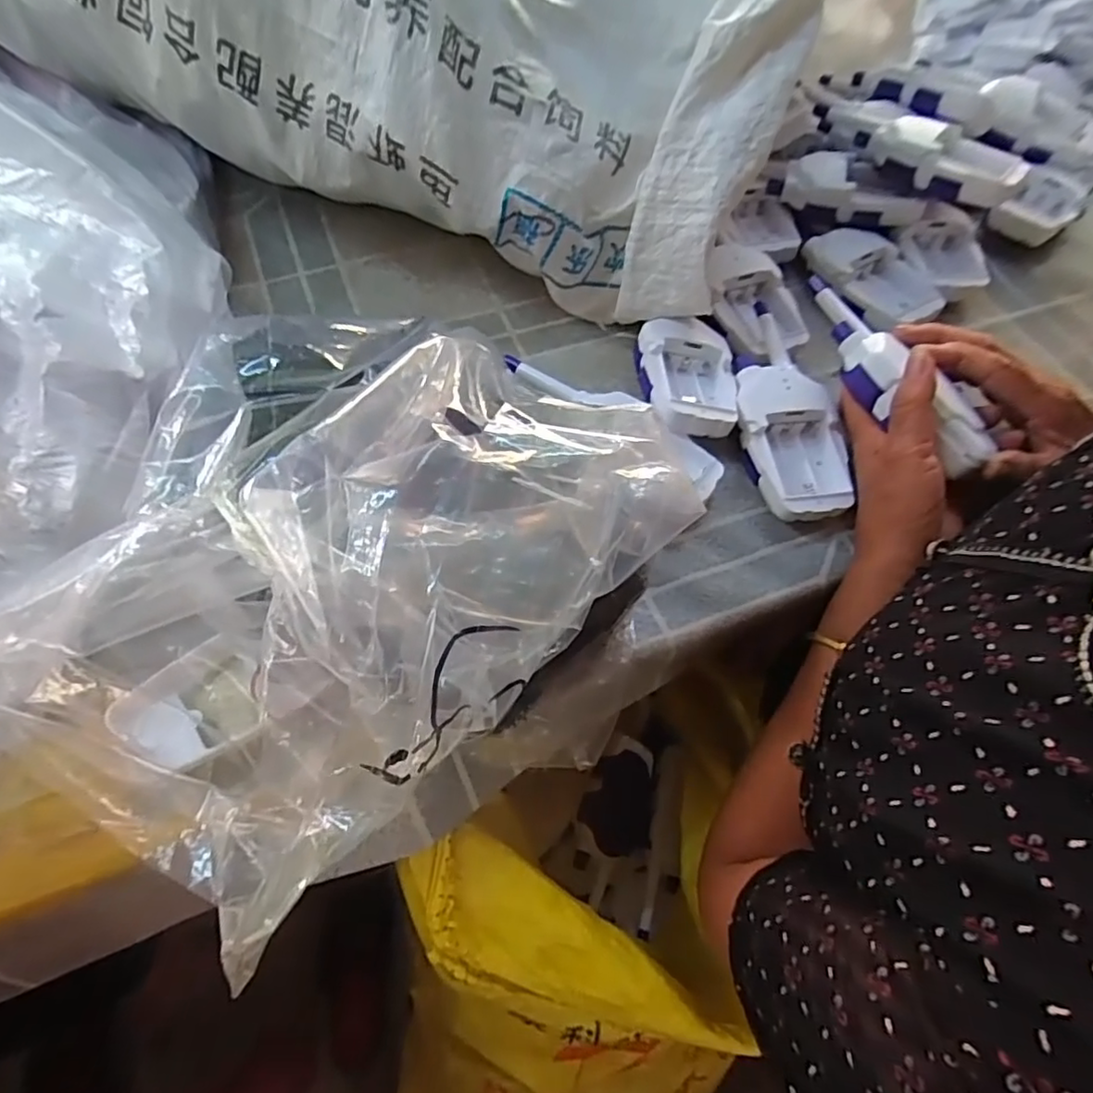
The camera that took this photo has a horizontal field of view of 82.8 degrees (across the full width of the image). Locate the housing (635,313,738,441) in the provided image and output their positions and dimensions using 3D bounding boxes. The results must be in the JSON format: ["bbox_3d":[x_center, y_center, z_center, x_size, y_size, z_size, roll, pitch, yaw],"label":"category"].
[{"bbox_3d":[0.097,-0.111,0.428,0.066,0.042,0.093,0,63,-2],"label":"housing"}]

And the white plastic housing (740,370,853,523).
[{"bbox_3d":[0.161,-0.071,0.410,0.065,0.039,0.116,-6,63,-5],"label":"white plastic housing"}]

